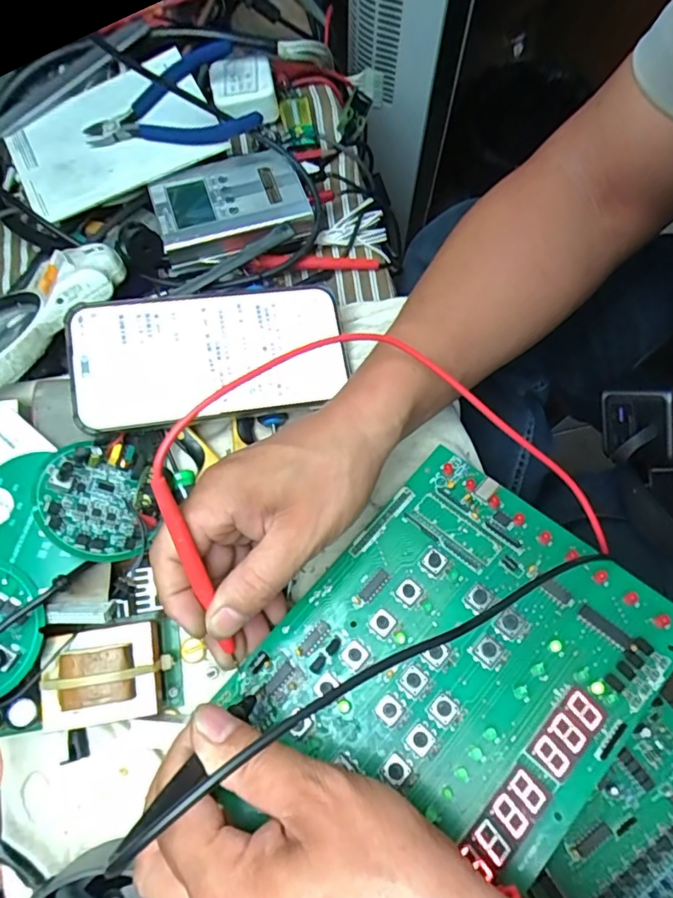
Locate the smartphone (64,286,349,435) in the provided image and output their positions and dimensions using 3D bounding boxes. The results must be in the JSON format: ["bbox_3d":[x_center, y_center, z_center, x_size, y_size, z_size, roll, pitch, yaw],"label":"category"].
[{"bbox_3d":[-0.073,-0.055,0.334,0.160,0.016,0.076,-9,85,-13],"label":"smartphone"}]

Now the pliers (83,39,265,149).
[{"bbox_3d":[-0.118,-0.236,0.388,0.115,0.019,0.071,-26,99,1],"label":"pliers"}]

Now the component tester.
[{"bbox_3d":[-0.075,-0.173,0.394,0.103,0.032,0.065,-17,74,-5],"label":"component tester"}]

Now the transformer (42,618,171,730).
[{"bbox_3d":[-0.123,0.122,0.301,0.056,0.043,0.048,-10,73,-3],"label":"transformer"}]

